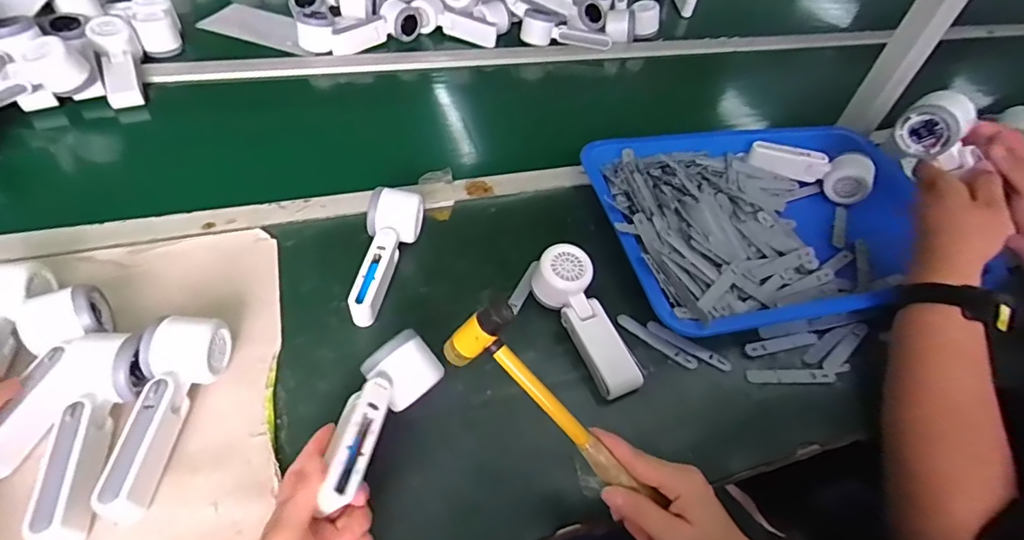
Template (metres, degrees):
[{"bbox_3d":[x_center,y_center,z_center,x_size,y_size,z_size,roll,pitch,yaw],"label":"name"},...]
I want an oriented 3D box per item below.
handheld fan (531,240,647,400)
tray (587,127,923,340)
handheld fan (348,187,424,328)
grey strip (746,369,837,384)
[{"bbox_3d":[0.076,0.054,0.538,0.053,0.043,0.163,-19,69,-22],"label":"handheld fan"},{"bbox_3d":[0.342,-0.084,0.680,0.453,0.049,0.323,-9,51,-15],"label":"tray"},{"bbox_3d":[-0.143,-0.018,0.559,0.055,0.058,0.159,11,48,2],"label":"handheld fan"},{"bbox_3d":[0.295,0.112,0.543,0.096,0.005,0.016,2,49,-5],"label":"grey strip"}]

